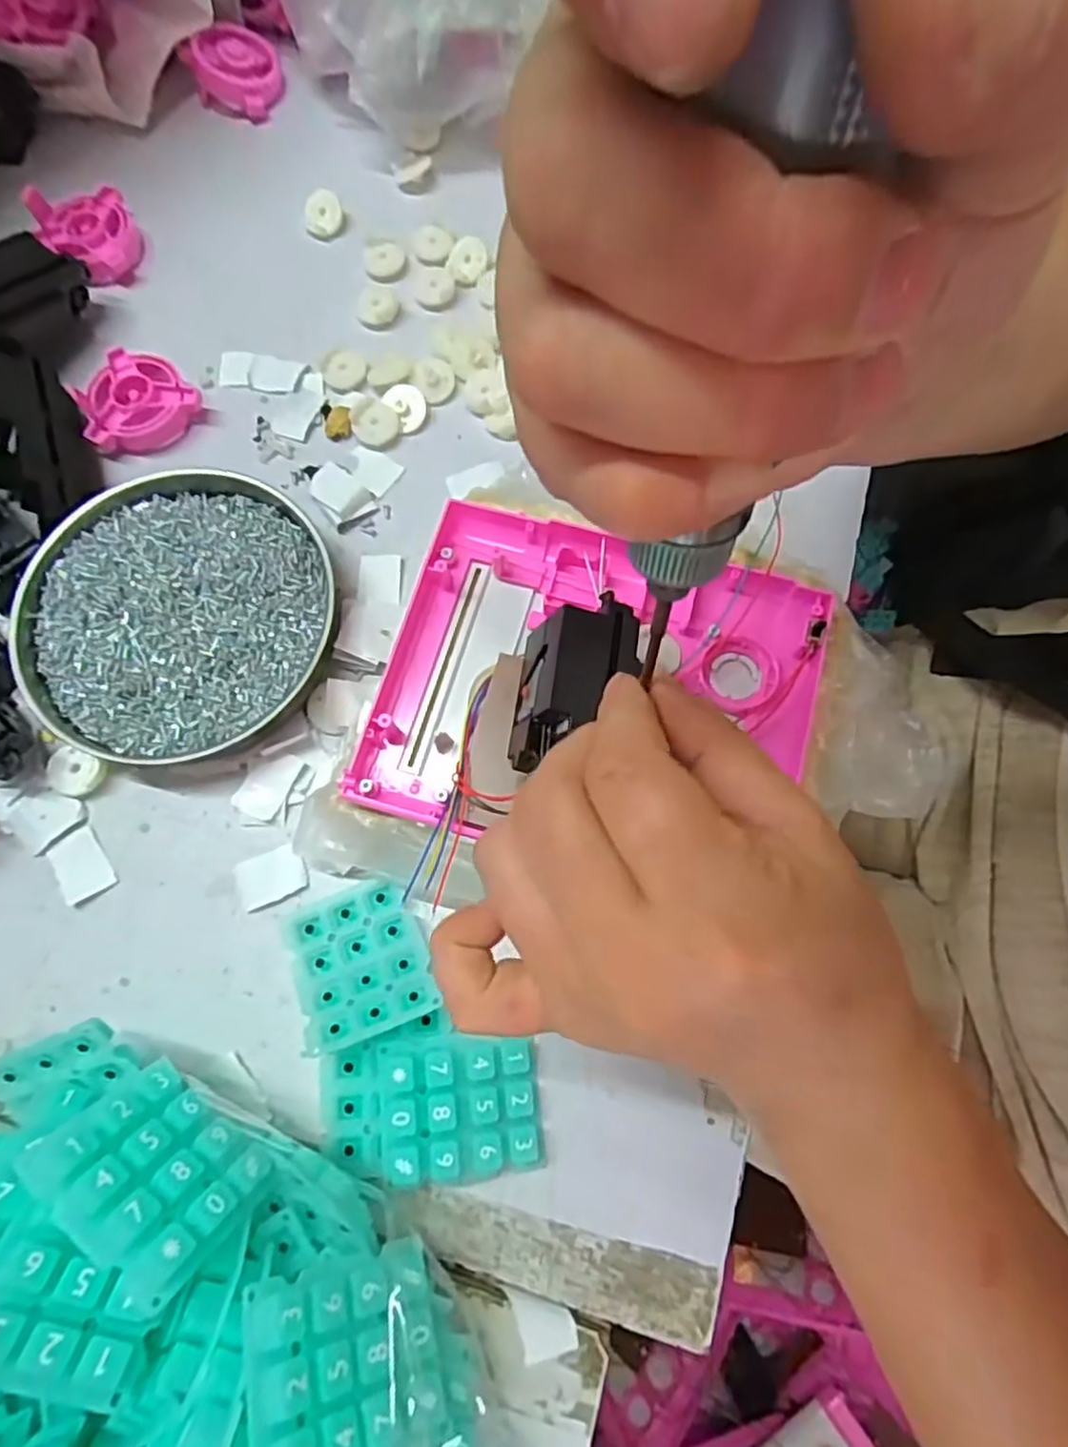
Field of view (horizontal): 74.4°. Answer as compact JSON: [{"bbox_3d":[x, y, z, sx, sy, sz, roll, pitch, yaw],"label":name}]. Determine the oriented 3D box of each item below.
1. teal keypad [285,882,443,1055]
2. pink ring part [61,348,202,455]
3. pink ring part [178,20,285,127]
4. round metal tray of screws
[{"bbox_3d":[-0.068,0.093,0.274,0.049,0.006,0.056,-17,55,-12],"label":"teal keypad"},{"bbox_3d":[-0.202,-0.161,0.353,0.051,0.019,0.053,0,74,1],"label":"pink ring part"},{"bbox_3d":[-0.177,-0.386,0.415,0.051,0.021,0.051,9,79,-23],"label":"pink ring part"},{"bbox_3d":[-0.158,-0.049,0.316,0.135,0.024,0.129,0,74,1],"label":"round metal tray of screws"}]

